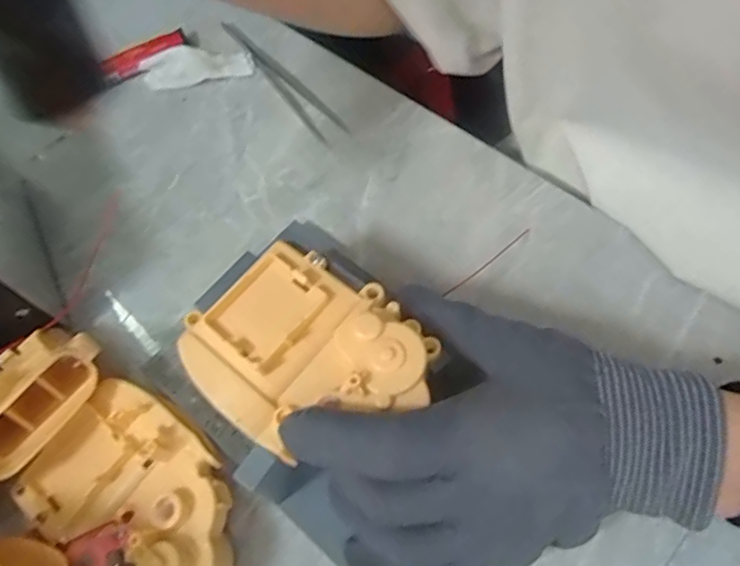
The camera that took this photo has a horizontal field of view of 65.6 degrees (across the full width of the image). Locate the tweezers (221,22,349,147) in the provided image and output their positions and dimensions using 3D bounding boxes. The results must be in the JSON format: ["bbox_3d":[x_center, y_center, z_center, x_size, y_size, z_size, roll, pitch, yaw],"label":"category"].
[{"bbox_3d":[-0.055,-0.131,0.363,0.018,0.014,0.117,-35,65,-12],"label":"tweezers"}]

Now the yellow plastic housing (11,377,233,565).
[{"bbox_3d":[-0.095,0.086,0.231,0.097,0.020,0.065,35,71,20],"label":"yellow plastic housing"}]

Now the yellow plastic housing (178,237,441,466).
[{"bbox_3d":[-0.026,0.024,0.221,0.088,0.016,0.074,40,69,22],"label":"yellow plastic housing"}]

